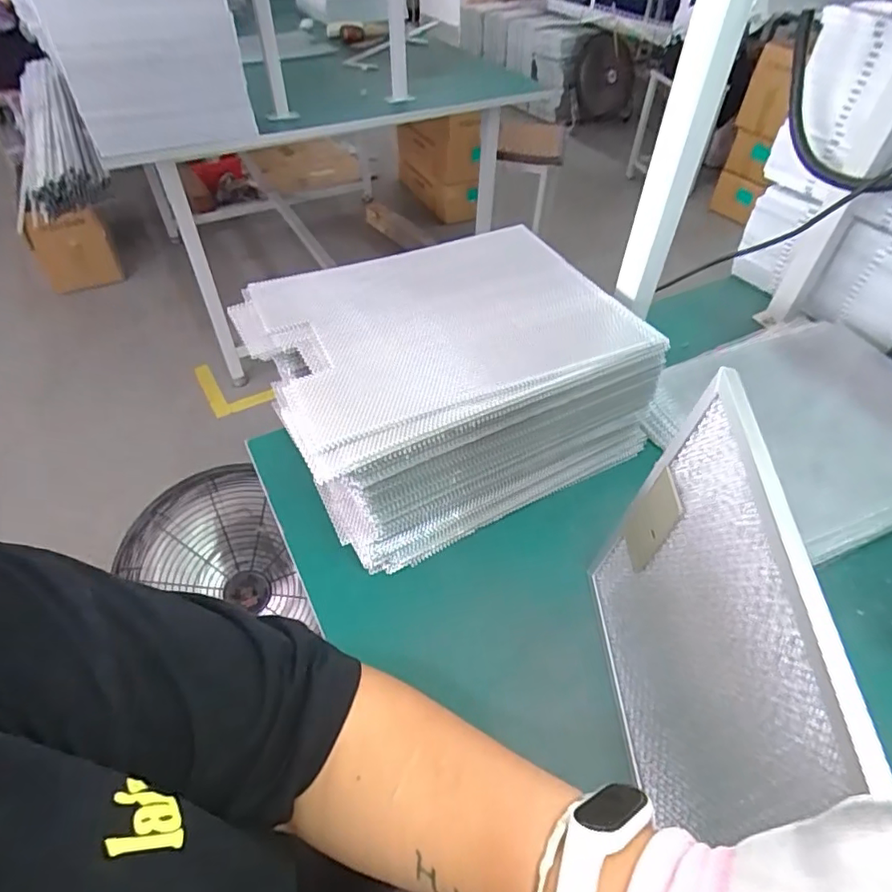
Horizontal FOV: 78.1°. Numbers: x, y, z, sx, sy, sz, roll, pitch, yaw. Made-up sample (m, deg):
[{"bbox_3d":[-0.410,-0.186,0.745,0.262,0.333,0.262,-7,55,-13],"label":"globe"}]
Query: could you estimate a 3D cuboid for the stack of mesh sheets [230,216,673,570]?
[{"bbox_3d":[0.000,-0.074,0.594,0.354,0.161,0.281,-22,51,-19],"label":"stack of mesh sheets"}]

